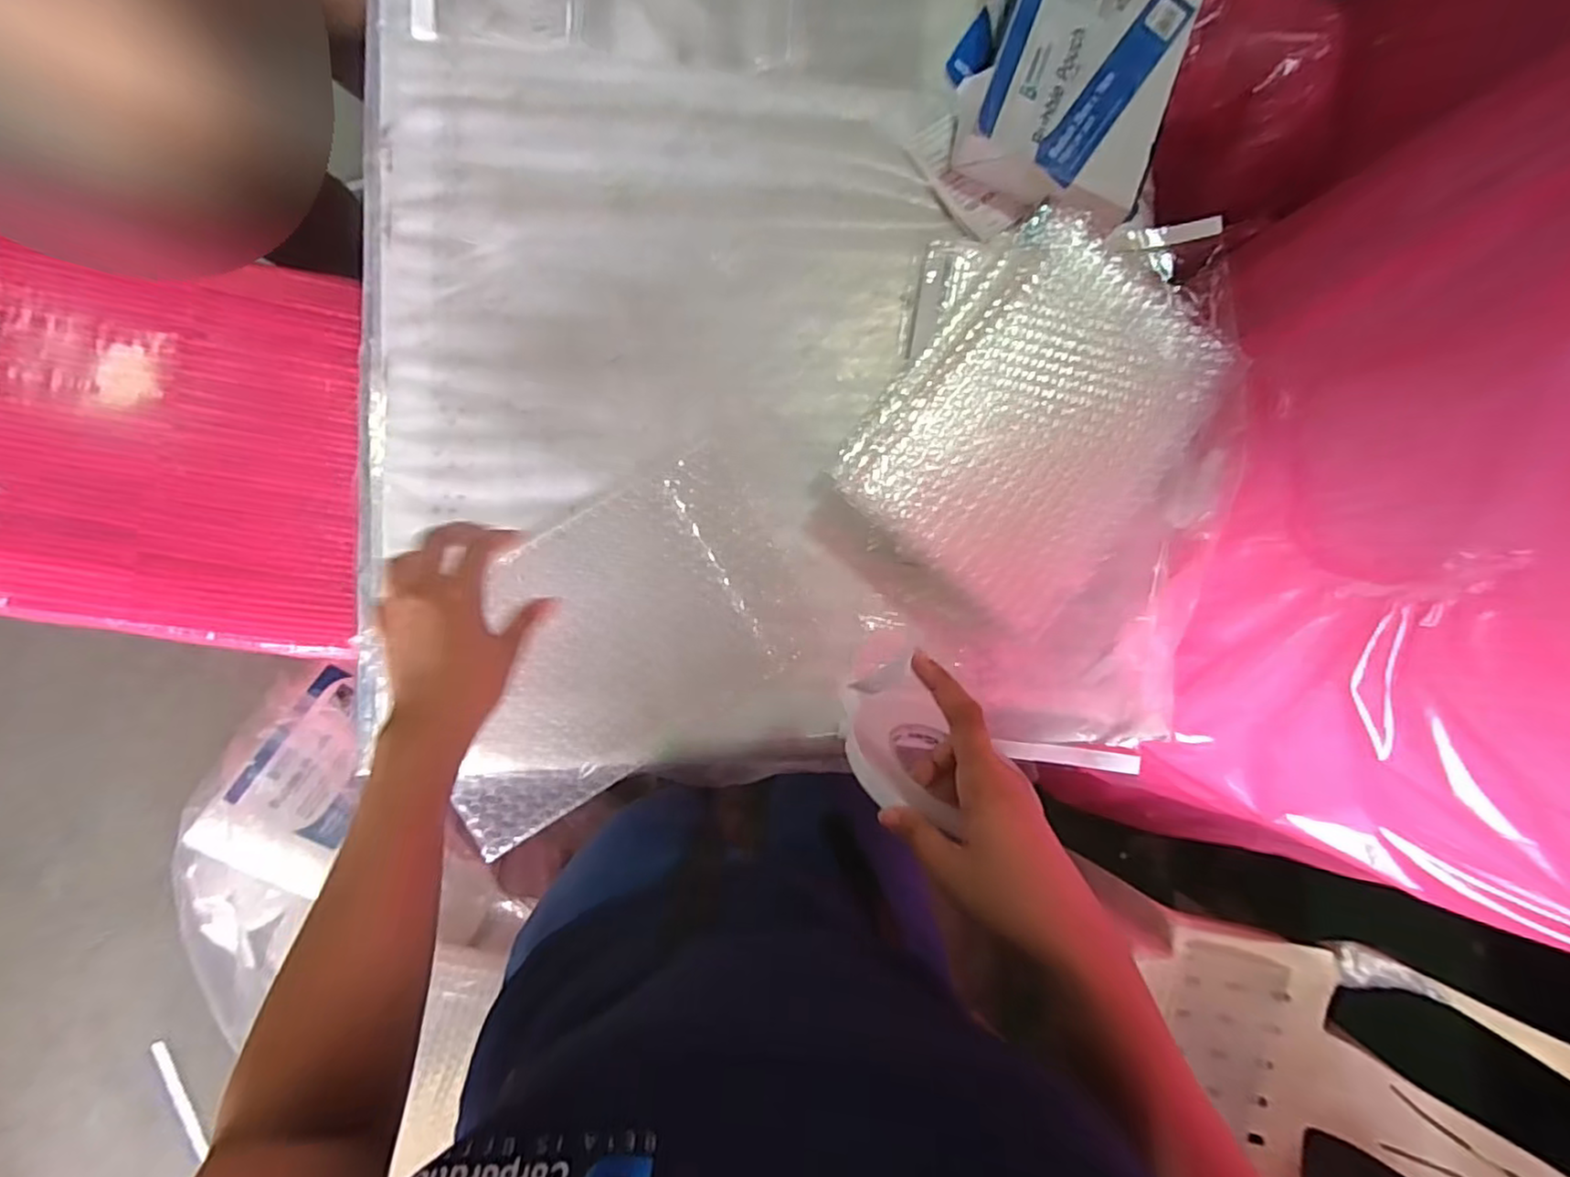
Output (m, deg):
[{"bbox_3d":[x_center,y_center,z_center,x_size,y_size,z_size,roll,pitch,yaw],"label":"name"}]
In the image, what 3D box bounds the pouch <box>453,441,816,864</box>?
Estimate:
[{"bbox_3d":[-0.135,0.040,0.516,0.283,0.016,0.188,-31,92,-11],"label":"pouch"}]

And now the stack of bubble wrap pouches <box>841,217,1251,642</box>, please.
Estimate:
[{"bbox_3d":[0.207,-0.140,0.547,0.216,0.054,0.327,40,84,-4],"label":"stack of bubble wrap pouches"}]

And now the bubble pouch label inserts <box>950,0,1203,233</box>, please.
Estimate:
[{"bbox_3d":[0.242,-0.426,0.576,0.160,0.041,0.219,21,85,-5],"label":"bubble pouch label inserts"}]

